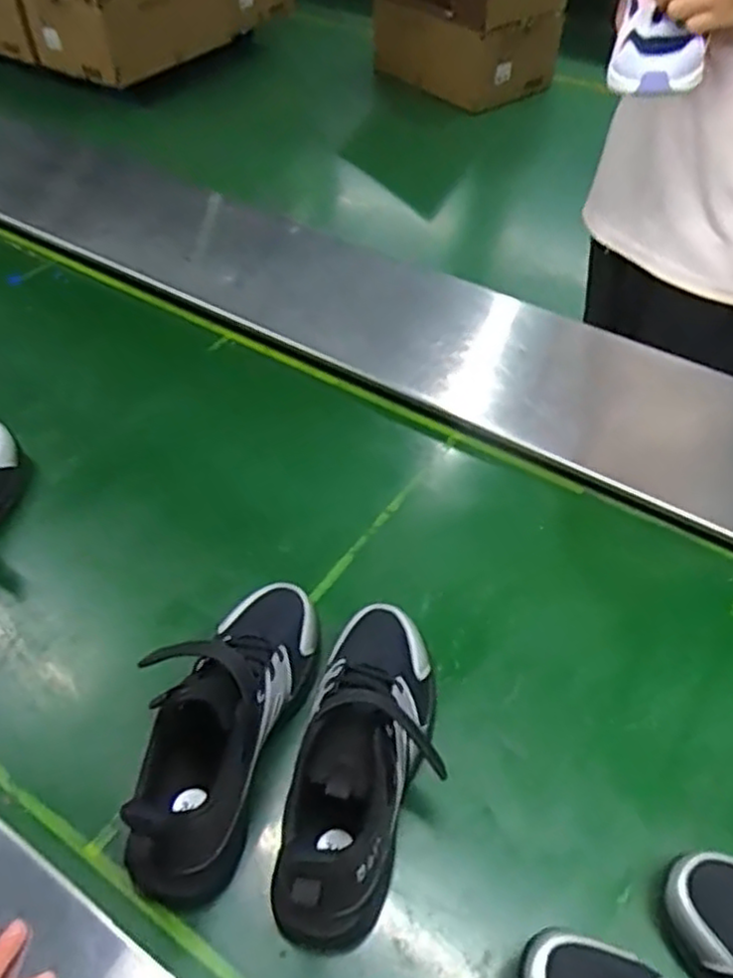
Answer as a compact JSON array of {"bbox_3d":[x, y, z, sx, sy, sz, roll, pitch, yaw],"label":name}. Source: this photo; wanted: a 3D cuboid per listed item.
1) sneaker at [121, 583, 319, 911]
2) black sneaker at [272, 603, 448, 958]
[{"bbox_3d":[-0.111,0.170,0.548,0.086,0.124,0.242,13,51,13],"label":"sneaker"},{"bbox_3d":[0.000,0.194,0.534,0.079,0.116,0.244,8,50,9],"label":"black sneaker"}]

